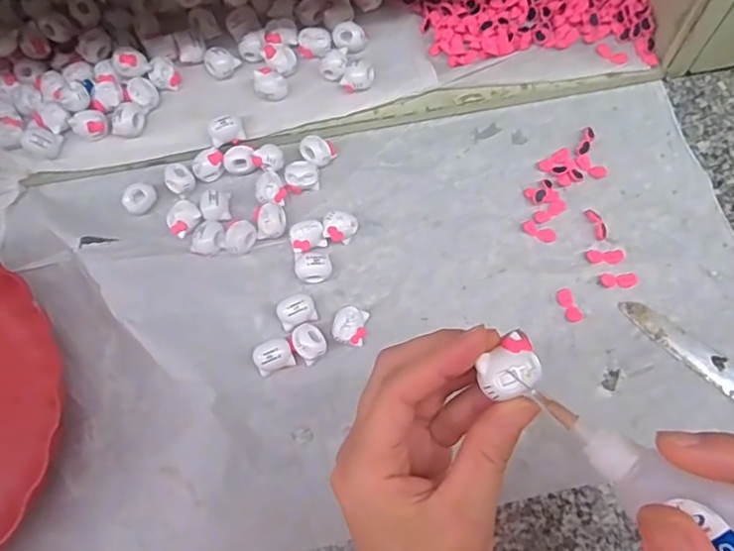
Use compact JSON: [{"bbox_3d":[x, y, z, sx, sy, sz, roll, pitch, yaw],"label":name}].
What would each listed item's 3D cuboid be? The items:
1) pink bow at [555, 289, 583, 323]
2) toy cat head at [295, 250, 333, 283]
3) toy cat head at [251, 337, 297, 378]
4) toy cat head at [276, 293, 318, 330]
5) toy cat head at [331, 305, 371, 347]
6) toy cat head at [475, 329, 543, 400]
[{"bbox_3d":[0.140,0.021,0.390,0.011,0.004,0.024,-22,72,-3],"label":"pink bow"},{"bbox_3d":[-0.038,-0.006,0.404,0.025,0.022,0.024,-12,71,0],"label":"toy cat head"},{"bbox_3d":[-0.064,0.054,0.383,0.026,0.013,0.021,-19,72,-2],"label":"toy cat head"},{"bbox_3d":[-0.049,0.025,0.395,0.026,0.019,0.021,-28,72,-5],"label":"toy cat head"},{"bbox_3d":[-0.012,0.035,0.389,0.023,0.018,0.024,9,73,7],"label":"toy cat head"},{"bbox_3d":[0.057,0.036,0.225,0.026,0.013,0.022,-30,76,-6],"label":"toy cat head"}]

